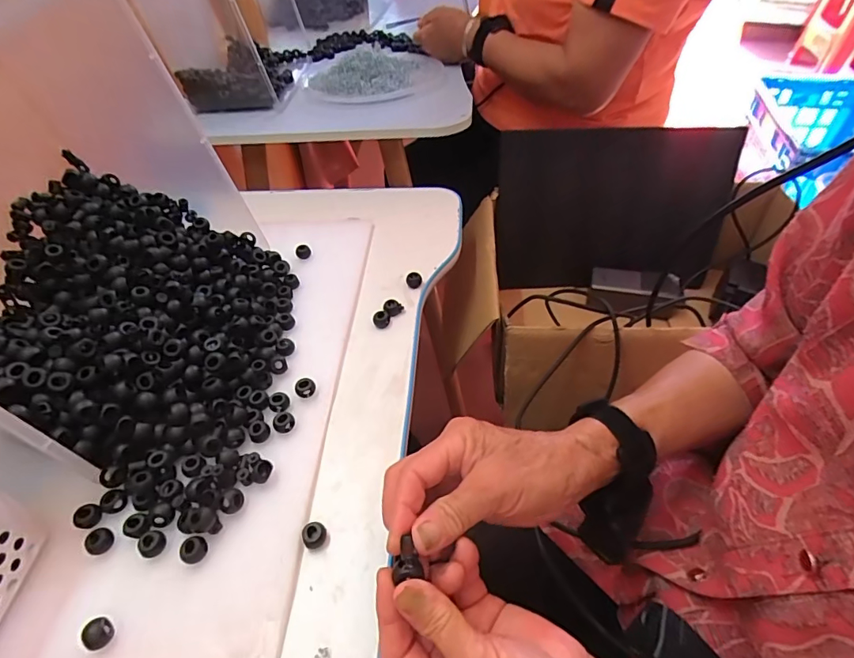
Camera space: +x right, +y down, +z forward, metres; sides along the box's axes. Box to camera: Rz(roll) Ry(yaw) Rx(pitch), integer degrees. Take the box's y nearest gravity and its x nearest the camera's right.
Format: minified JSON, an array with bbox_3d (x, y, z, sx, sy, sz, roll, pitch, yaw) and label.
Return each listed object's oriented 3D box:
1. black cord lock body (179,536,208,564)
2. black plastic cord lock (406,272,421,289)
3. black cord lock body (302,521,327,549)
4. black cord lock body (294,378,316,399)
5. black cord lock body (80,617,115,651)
[{"bbox_3d":[-0.165,0.157,0.331,0.018,0.010,0.017,-3,47,3],"label":"black cord lock body"},{"bbox_3d":[-0.014,-0.054,0.529,0.017,0.015,0.019,-10,47,-5],"label":"black plastic cord lock"},{"bbox_3d":[-0.083,0.150,0.340,0.017,0.011,0.016,-3,47,3],"label":"black cord lock body"},{"bbox_3d":[-0.110,0.053,0.421,0.018,0.014,0.015,-24,50,-17],"label":"black cord lock body"},{"bbox_3d":[-0.209,0.194,0.296,0.014,0.013,0.017,9,49,13],"label":"black cord lock body"}]

